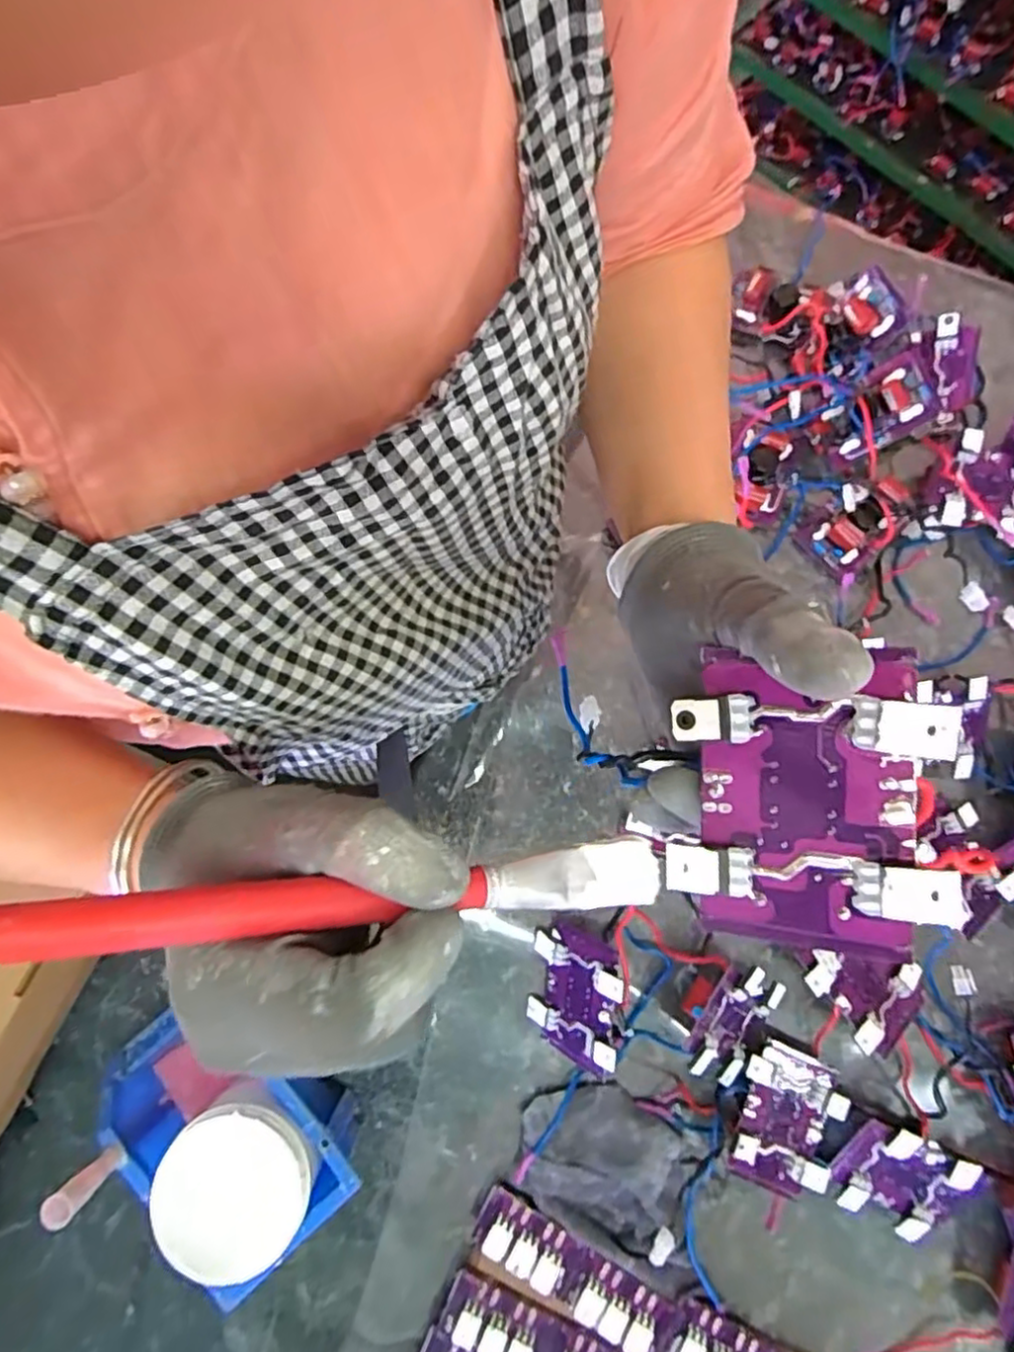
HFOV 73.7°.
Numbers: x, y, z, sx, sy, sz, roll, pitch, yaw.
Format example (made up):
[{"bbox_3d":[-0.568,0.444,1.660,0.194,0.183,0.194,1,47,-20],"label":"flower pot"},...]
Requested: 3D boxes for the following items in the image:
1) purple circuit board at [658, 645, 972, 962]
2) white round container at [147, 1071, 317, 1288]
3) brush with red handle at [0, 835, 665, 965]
[{"bbox_3d":[0.096,0.041,0.219,0.082,0.010,0.093,-1,93,27],"label":"purple circuit board"},{"bbox_3d":[-0.175,0.325,0.433,0.089,0.049,0.095,0,78,-1],"label":"white round container"},{"bbox_3d":[-0.075,0.061,0.177,0.276,0.011,0.018,3,78,-25],"label":"brush with red handle"}]

